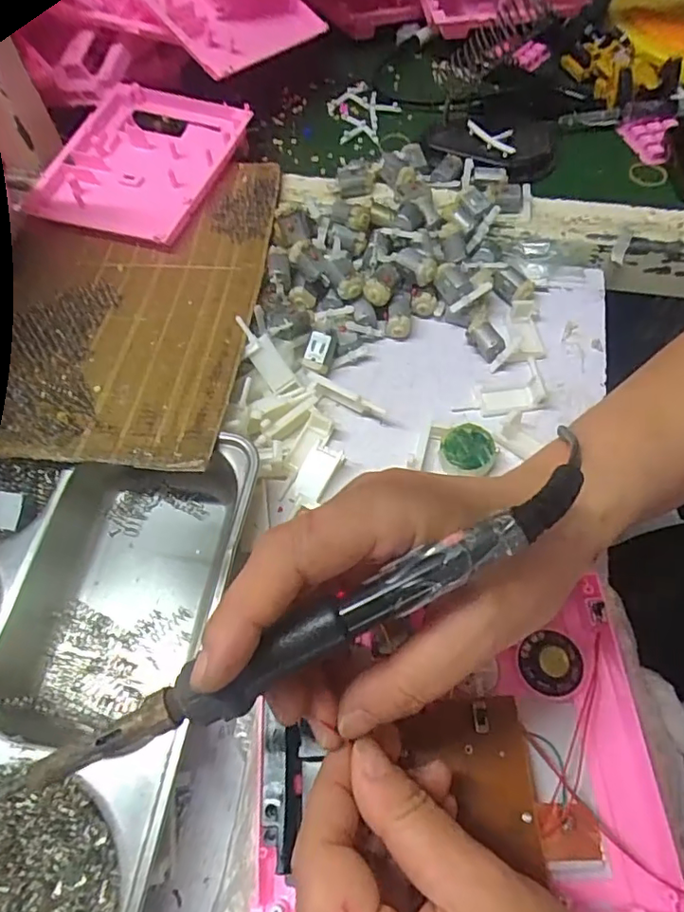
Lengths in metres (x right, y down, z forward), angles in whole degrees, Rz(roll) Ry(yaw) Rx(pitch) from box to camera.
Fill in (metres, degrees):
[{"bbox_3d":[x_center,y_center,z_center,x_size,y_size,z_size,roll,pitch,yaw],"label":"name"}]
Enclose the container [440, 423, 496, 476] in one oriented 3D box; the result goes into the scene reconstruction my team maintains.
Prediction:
[{"bbox_3d":[0.076,-0.002,0.342,0.031,0.018,0.032,-1,62,2],"label":"container"}]

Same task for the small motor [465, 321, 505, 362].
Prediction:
[{"bbox_3d":[0.098,-0.077,0.378,0.012,0.019,0.026,-29,64,-13],"label":"small motor"}]

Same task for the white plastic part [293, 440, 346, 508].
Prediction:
[{"bbox_3d":[-0.016,0.012,0.341,0.020,0.015,0.040,22,65,13],"label":"white plastic part"}]

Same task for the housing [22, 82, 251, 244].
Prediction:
[{"bbox_3d":[-0.162,-0.239,0.446,0.137,0.011,0.154,20,66,10],"label":"housing"}]

